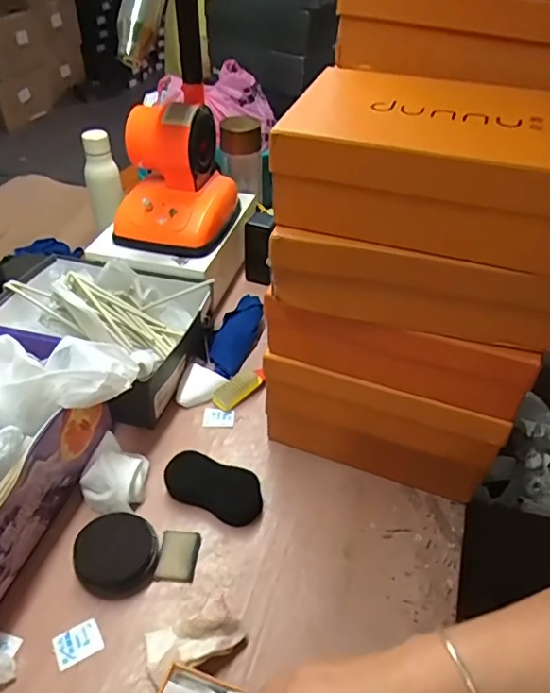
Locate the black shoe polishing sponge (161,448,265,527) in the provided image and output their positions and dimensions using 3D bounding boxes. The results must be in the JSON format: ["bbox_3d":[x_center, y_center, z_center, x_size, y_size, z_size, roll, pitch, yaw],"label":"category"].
[{"bbox_3d":[-0.077,0.178,0.696,0.123,0.034,0.059,18,44,17],"label":"black shoe polishing sponge"}]

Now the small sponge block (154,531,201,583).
[{"bbox_3d":[-0.114,0.247,0.646,0.045,0.010,0.059,4,42,3],"label":"small sponge block"}]

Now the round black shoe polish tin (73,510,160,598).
[{"bbox_3d":[-0.181,0.238,0.630,0.087,0.043,0.087,1,42,-1],"label":"round black shoe polish tin"}]

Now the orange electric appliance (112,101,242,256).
[{"bbox_3d":[-0.171,-0.285,0.932,0.173,0.211,0.188,11,42,11],"label":"orange electric appliance"}]

